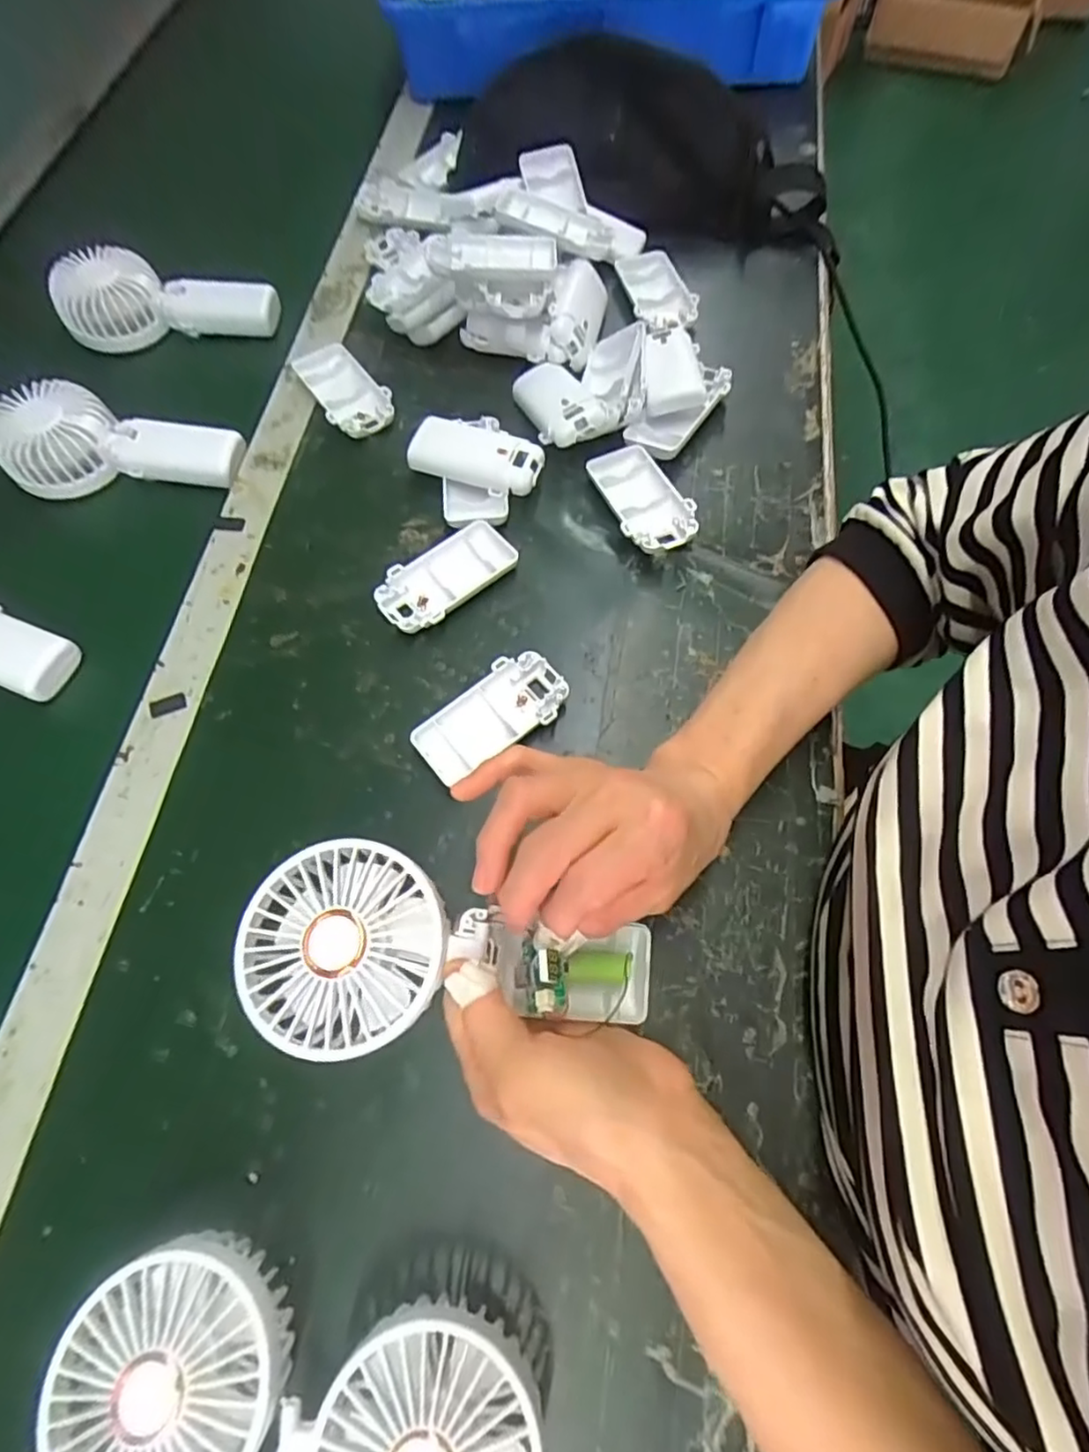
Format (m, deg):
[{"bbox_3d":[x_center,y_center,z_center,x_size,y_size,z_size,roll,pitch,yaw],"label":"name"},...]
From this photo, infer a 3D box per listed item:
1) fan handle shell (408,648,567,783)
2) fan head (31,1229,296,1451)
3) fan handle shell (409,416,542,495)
[{"bbox_3d":[-0.032,-0.006,0.388,0.096,0.020,0.050,-33,70,-10],"label":"fan handle shell"},{"bbox_3d":[-0.146,0.265,0.260,0.092,0.046,0.091,17,69,9],"label":"fan head"},{"bbox_3d":[-0.047,-0.195,0.457,0.094,0.025,0.047,18,70,10],"label":"fan handle shell"}]

